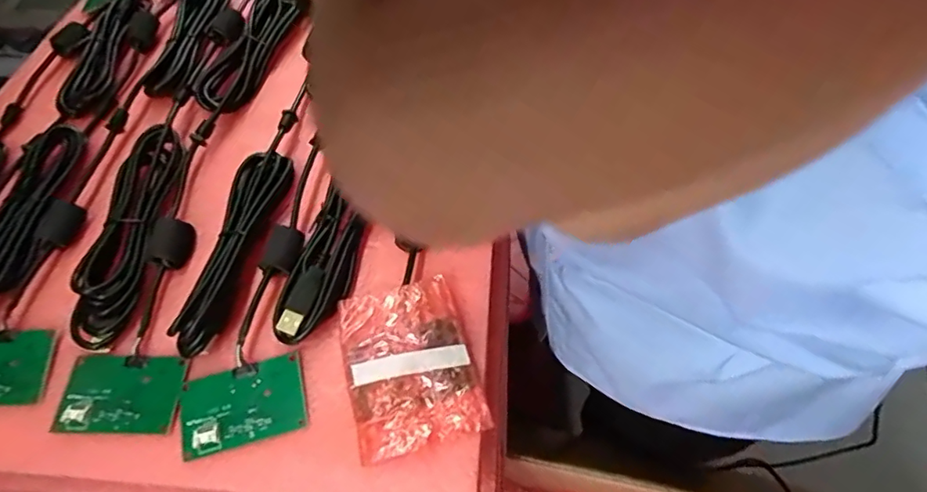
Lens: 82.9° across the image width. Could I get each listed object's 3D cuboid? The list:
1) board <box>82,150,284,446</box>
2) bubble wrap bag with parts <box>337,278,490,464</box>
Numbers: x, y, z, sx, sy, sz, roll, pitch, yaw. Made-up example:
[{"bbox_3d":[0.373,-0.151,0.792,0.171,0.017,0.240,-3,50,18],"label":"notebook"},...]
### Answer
[{"bbox_3d":[-0.210,0.009,0.339,0.066,0.018,0.210,-7,59,2],"label":"board"},{"bbox_3d":[-0.032,0.069,0.305,0.069,0.016,0.091,-18,60,-4],"label":"bubble wrap bag with parts"}]

